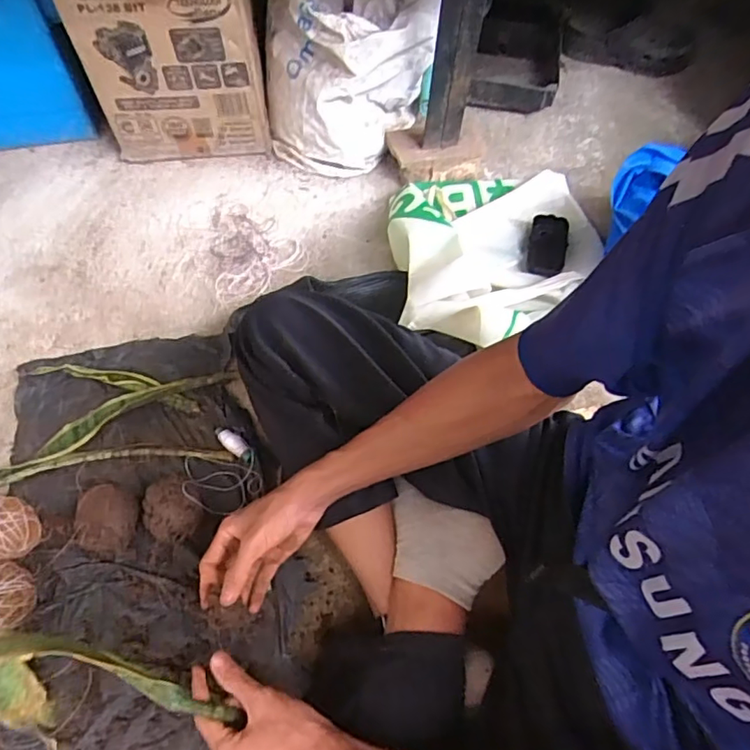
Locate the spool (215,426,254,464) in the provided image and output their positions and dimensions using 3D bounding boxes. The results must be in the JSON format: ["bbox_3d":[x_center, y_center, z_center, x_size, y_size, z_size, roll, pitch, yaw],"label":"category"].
[{"bbox_3d":[-0.168,0.082,0.666,0.065,0.015,0.017,39,68,18],"label":"spool"}]

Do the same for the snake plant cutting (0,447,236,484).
[{"bbox_3d":[-0.311,0.103,0.660,0.283,0.017,0.028,-5,62,-4],"label":"snake plant cutting"}]

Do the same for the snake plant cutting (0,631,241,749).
[{"bbox_3d":[-0.239,0.266,0.465,0.224,0.097,0.090,-9,61,15],"label":"snake plant cutting"}]

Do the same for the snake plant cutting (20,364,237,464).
[{"bbox_3d":[-0.300,0.027,0.698,0.241,0.023,0.125,-9,63,-6],"label":"snake plant cutting"}]

